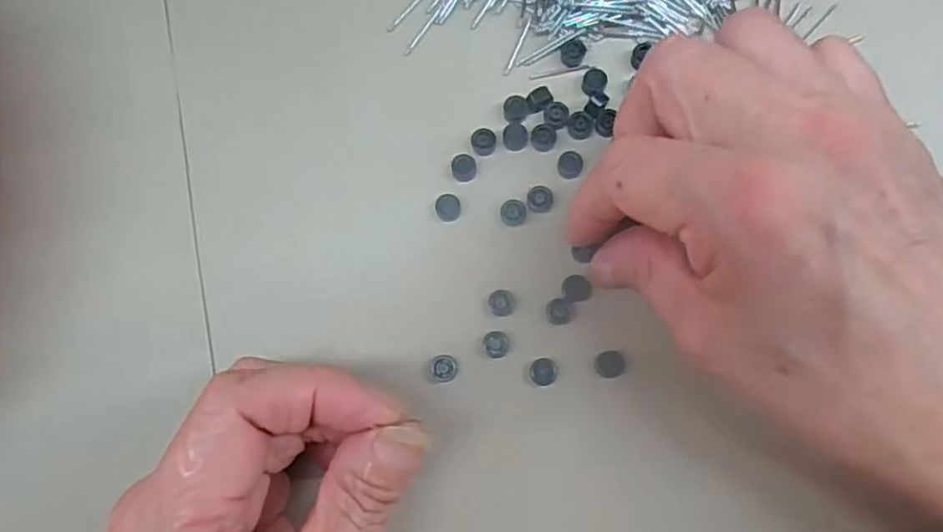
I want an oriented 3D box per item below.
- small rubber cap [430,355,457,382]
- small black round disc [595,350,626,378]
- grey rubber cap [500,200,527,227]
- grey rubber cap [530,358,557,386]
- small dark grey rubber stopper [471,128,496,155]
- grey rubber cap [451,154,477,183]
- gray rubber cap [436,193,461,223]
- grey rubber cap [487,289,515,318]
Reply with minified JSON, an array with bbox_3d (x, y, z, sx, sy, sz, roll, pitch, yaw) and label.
[{"bbox_3d":[-0.010,0.035,0.219,0.009,0.004,0.009,0,80,2],"label":"small rubber cap"},{"bbox_3d":[0.047,0.033,0.217,0.010,0.004,0.009,-6,80,1],"label":"small black round disc"},{"bbox_3d":[0.015,-0.019,0.227,0.009,0.006,0.009,0,80,2],"label":"grey rubber cap"},{"bbox_3d":[0.025,0.036,0.218,0.009,0.004,0.009,0,80,2],"label":"grey rubber cap"},{"bbox_3d":[0.004,-0.045,0.232,0.009,0.005,0.009,0,80,2],"label":"small dark grey rubber stopper"},{"bbox_3d":[-0.003,-0.035,0.231,0.009,0.006,0.009,0,80,2],"label":"grey rubber cap"},{"bbox_3d":[-0.008,-0.021,0.230,0.009,0.006,0.009,0,80,2],"label":"gray rubber cap"},{"bbox_3d":[0.010,0.013,0.223,0.009,0.004,0.009,0,80,2],"label":"grey rubber cap"}]

